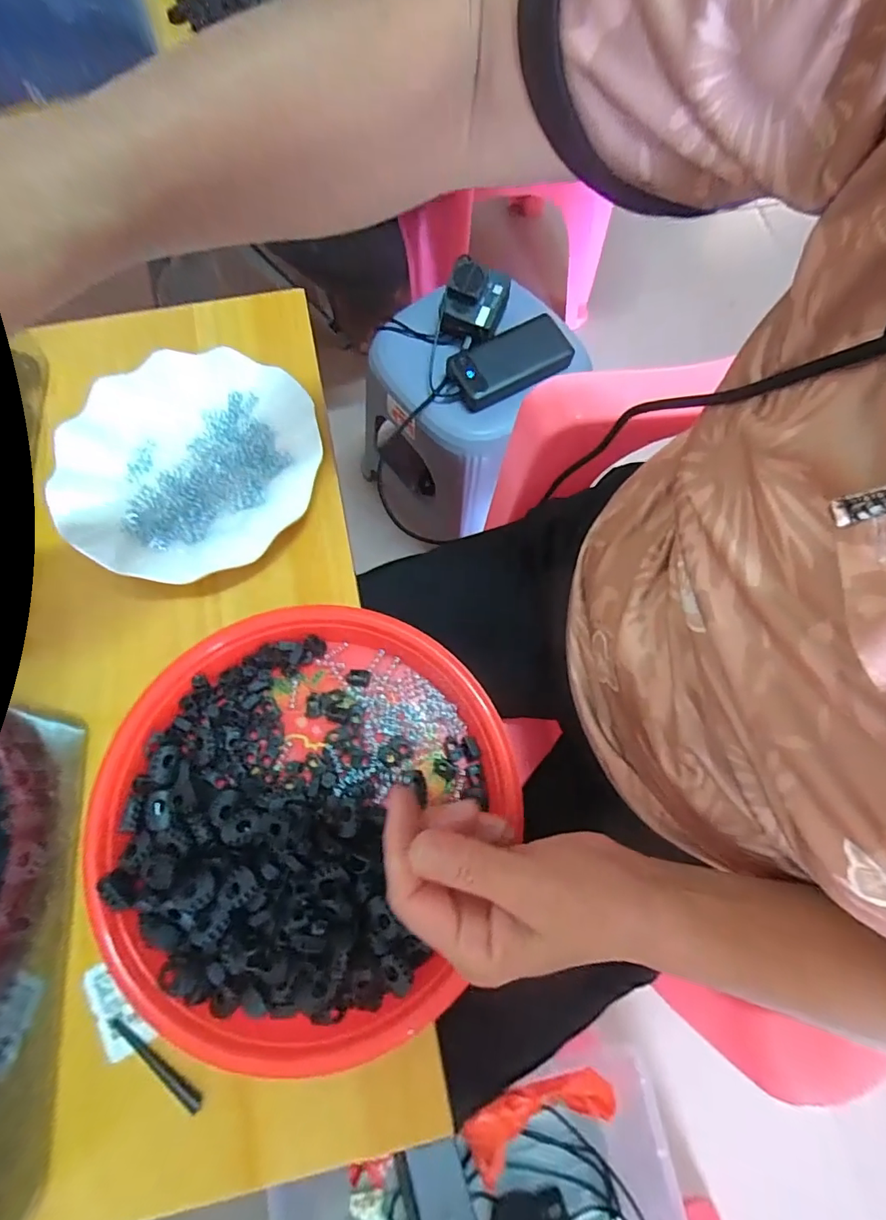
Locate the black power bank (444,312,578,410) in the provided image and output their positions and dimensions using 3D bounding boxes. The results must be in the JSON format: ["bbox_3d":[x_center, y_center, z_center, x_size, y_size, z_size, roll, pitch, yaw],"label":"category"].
[{"bbox_3d":[0.086,-0.317,0.633,0.159,0.021,0.081,-28,75,-9],"label":"black power bank"}]

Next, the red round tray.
[{"bbox_3d":[-0.084,0.115,0.289,0.221,0.035,0.241,0,72,-1],"label":"red round tray"}]

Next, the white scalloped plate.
[{"bbox_3d":[-0.184,-0.108,0.361,0.165,0.023,0.179,0,72,-1],"label":"white scalloped plate"}]

